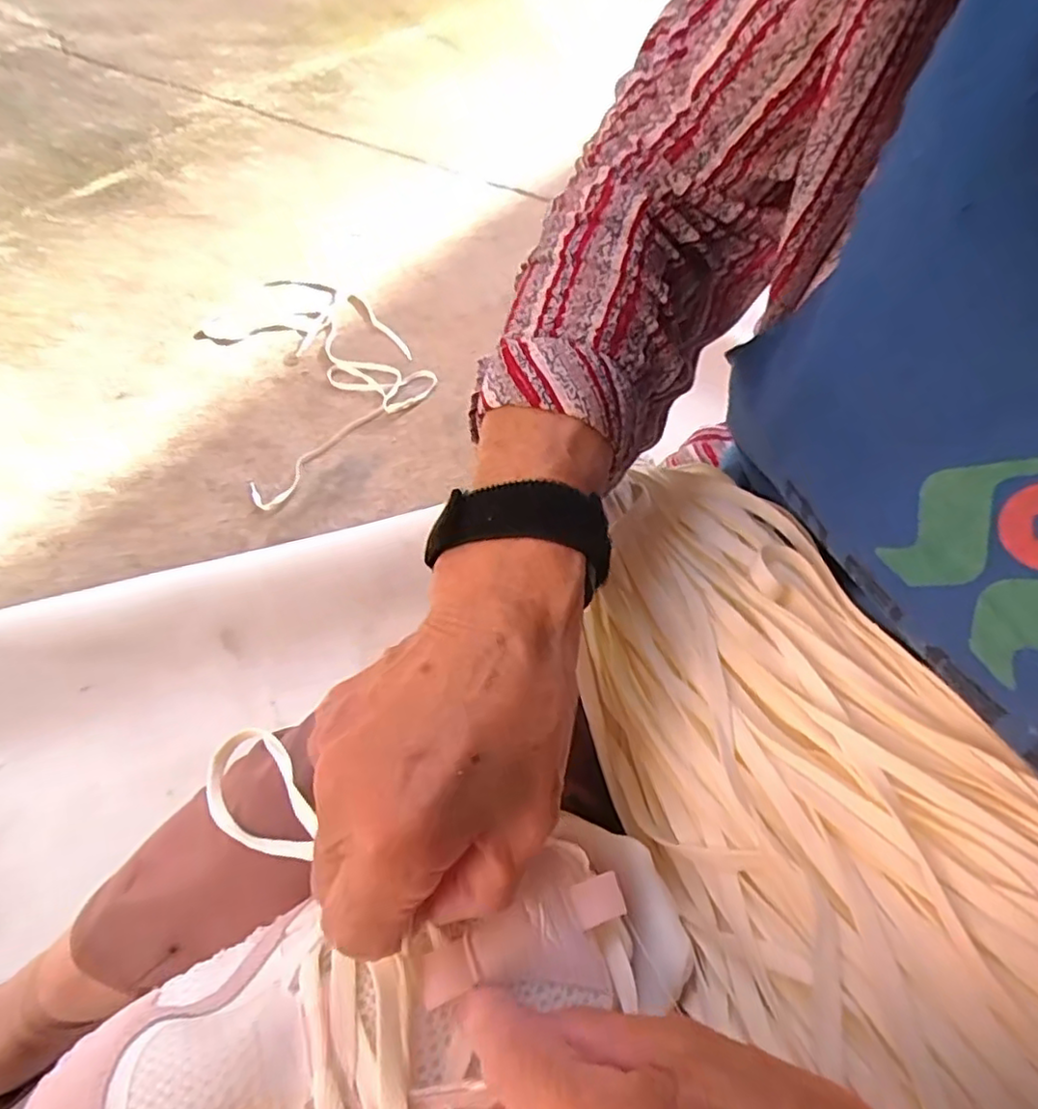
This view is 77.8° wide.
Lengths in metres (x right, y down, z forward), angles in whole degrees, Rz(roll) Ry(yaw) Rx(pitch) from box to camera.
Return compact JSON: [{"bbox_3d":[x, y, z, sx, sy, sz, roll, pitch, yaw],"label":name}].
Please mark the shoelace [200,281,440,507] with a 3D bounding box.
[{"bbox_3d":[-0.334,-0.313,1.046,0.287,0.014,0.518,-22,52,-14],"label":"shoelace"}]

